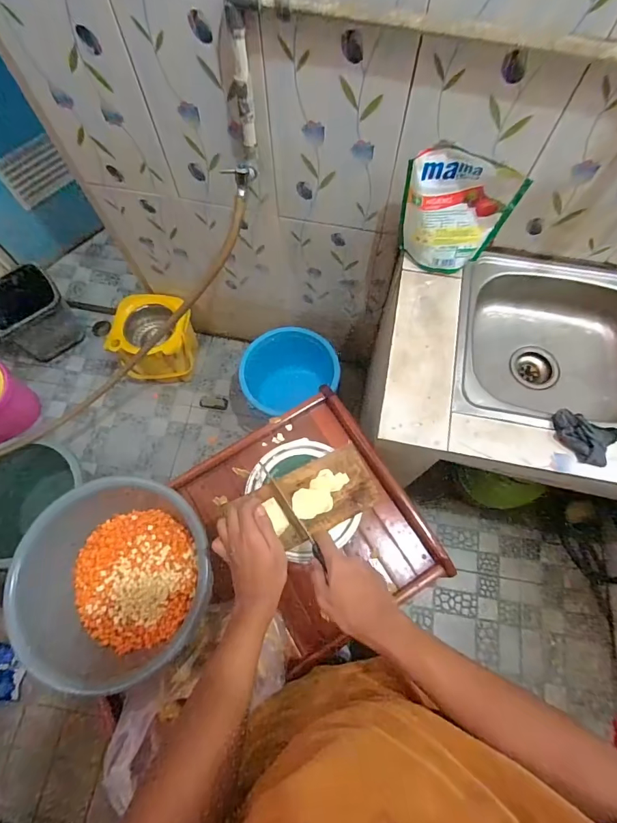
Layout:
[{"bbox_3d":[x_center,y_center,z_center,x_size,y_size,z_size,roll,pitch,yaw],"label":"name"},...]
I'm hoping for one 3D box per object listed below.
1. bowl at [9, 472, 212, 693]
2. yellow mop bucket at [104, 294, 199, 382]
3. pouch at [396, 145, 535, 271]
[{"bbox_3d":[-0.312,0.269,0.697,0.306,0.158,0.267,-9,70,-3],"label":"bowl"},{"bbox_3d":[-0.527,-0.228,1.437,0.241,0.290,0.226,0,69,0],"label":"yellow mop bucket"},{"bbox_3d":[0.278,-0.379,0.790,0.198,0.227,0.070,16,70,6],"label":"pouch"}]

